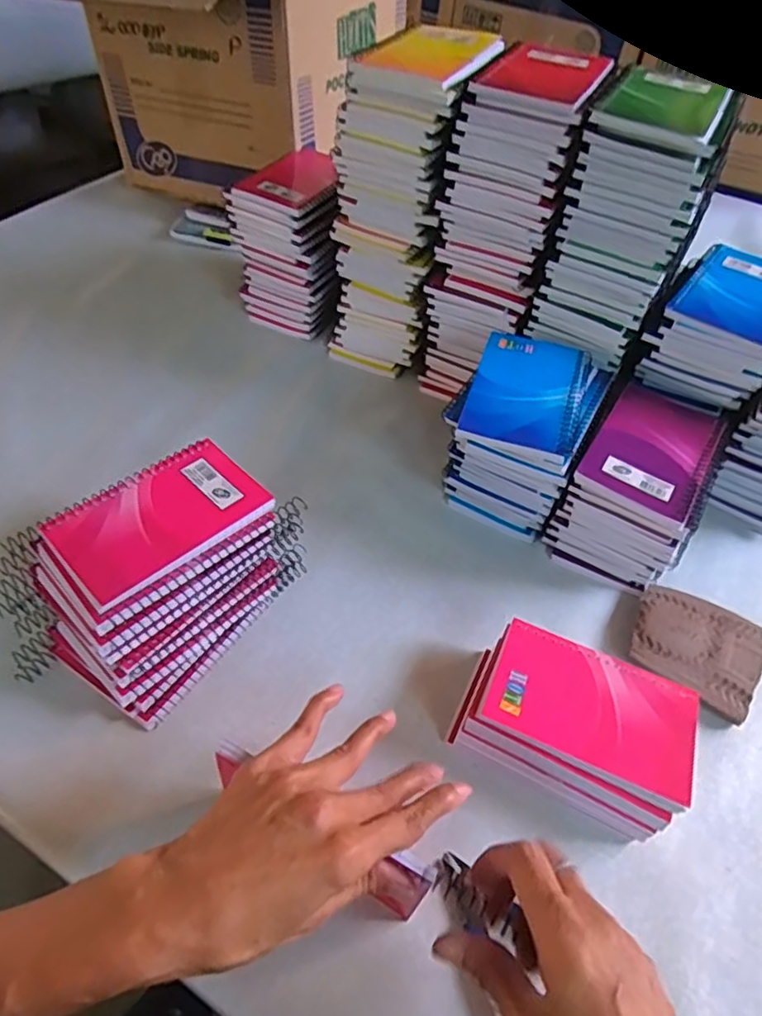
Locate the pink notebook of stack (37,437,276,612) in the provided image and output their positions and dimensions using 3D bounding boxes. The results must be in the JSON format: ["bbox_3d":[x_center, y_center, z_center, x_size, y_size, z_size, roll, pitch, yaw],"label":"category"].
[{"bbox_3d":[-0.148,0.006,0.412,0.130,0.010,0.084,-34,60,-28],"label":"pink notebook of stack"}]

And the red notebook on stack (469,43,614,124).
[{"bbox_3d":[0.129,-0.338,0.480,0.084,0.015,0.126,22,52,13],"label":"red notebook on stack"}]

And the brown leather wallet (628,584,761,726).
[{"bbox_3d":[0.243,0.105,0.470,0.091,0.023,0.088,29,54,18],"label":"brown leather wallet"}]

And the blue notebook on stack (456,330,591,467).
[{"bbox_3d":[0.116,-0.091,0.485,0.083,0.015,0.124,17,51,10],"label":"blue notebook on stack"}]

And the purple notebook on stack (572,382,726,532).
[{"bbox_3d":[0.213,-0.044,0.477,0.083,0.018,0.125,28,54,18],"label":"purple notebook on stack"}]

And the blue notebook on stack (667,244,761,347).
[{"bbox_3d":[0.297,-0.177,0.502,0.087,0.010,0.126,30,54,19],"label":"blue notebook on stack"}]

